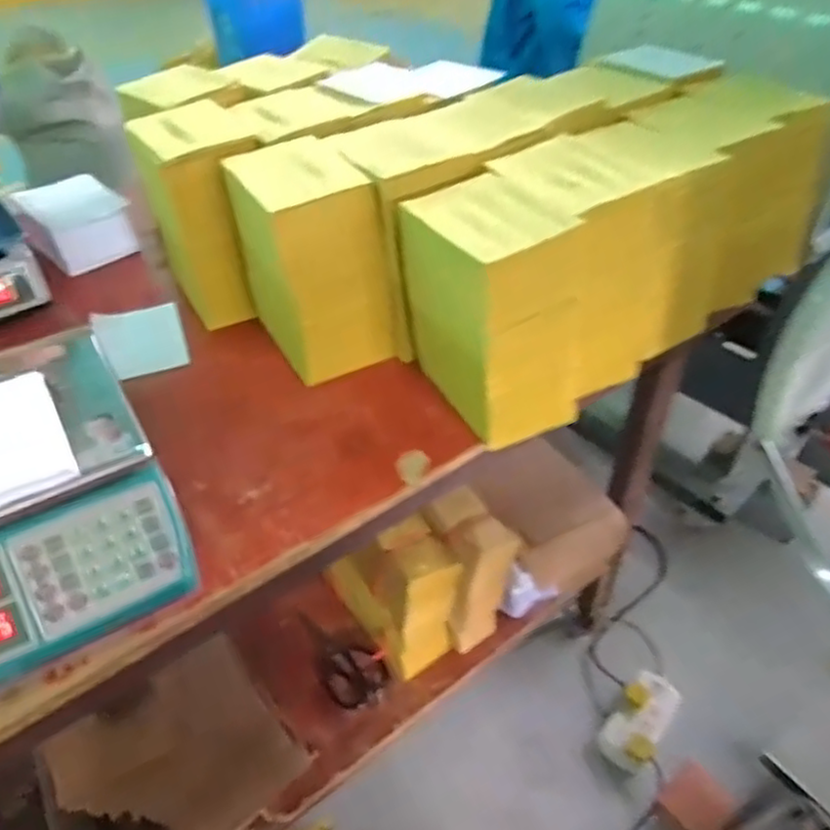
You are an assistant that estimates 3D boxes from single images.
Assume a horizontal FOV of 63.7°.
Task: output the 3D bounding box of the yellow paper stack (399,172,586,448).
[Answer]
[{"bbox_3d":[0.083,-0.111,0.721,0.119,0.222,0.189,-22,48,-22],"label":"yellow paper stack"}]

